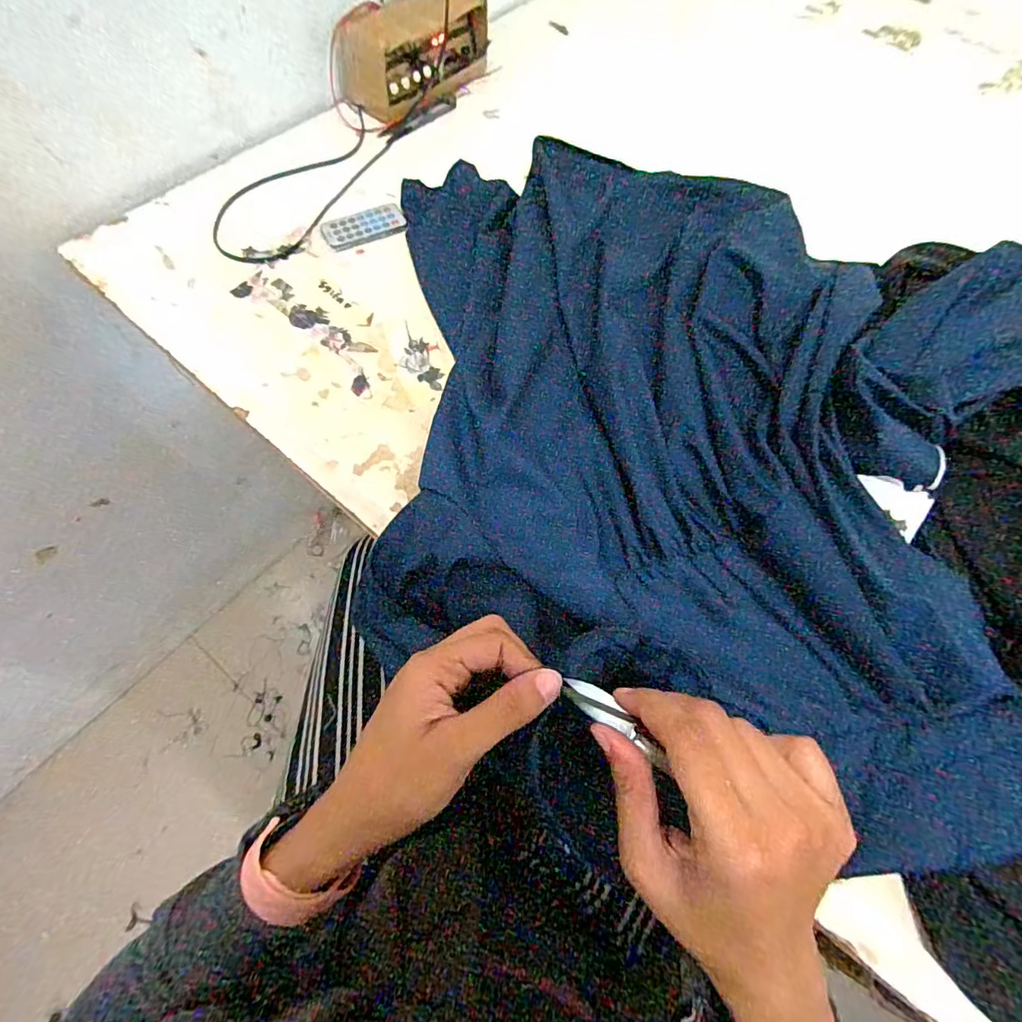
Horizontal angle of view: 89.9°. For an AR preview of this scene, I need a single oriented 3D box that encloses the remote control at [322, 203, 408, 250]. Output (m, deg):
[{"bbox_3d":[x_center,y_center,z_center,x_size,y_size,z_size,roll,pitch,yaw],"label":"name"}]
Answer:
[{"bbox_3d":[-0.155,-0.303,0.542,0.085,0.007,0.041,-24,69,-13],"label":"remote control"}]

